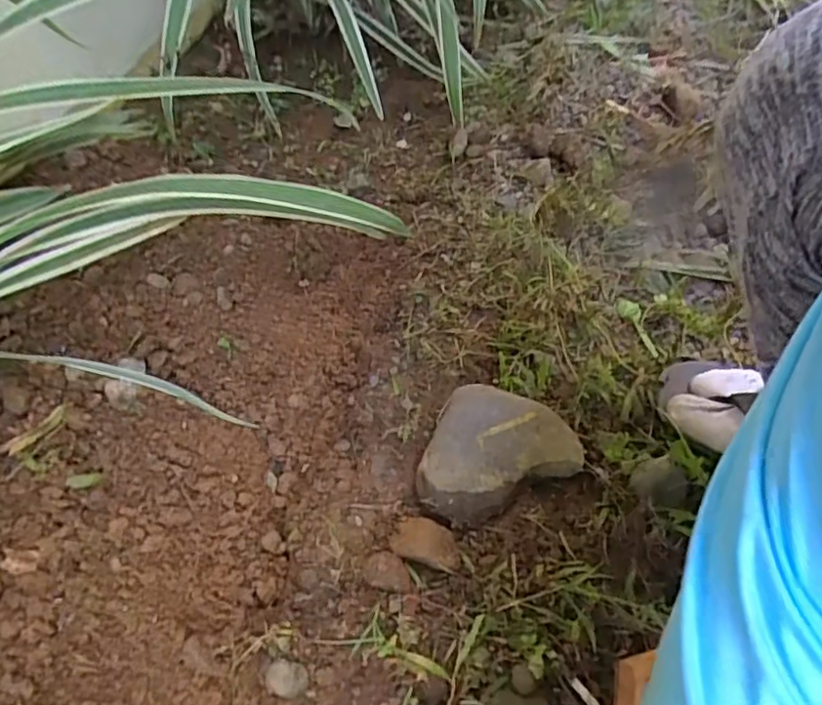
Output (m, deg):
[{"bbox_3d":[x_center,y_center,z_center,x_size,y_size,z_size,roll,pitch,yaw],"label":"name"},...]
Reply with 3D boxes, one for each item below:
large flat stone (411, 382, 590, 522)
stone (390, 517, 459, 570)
[{"bbox_3d":[0.067,0.078,0.537,0.138,0.047,0.097,-20,52,-19],"label":"large flat stone"},{"bbox_3d":[0.012,0.147,0.487,0.056,0.017,0.035,17,50,12],"label":"stone"}]

